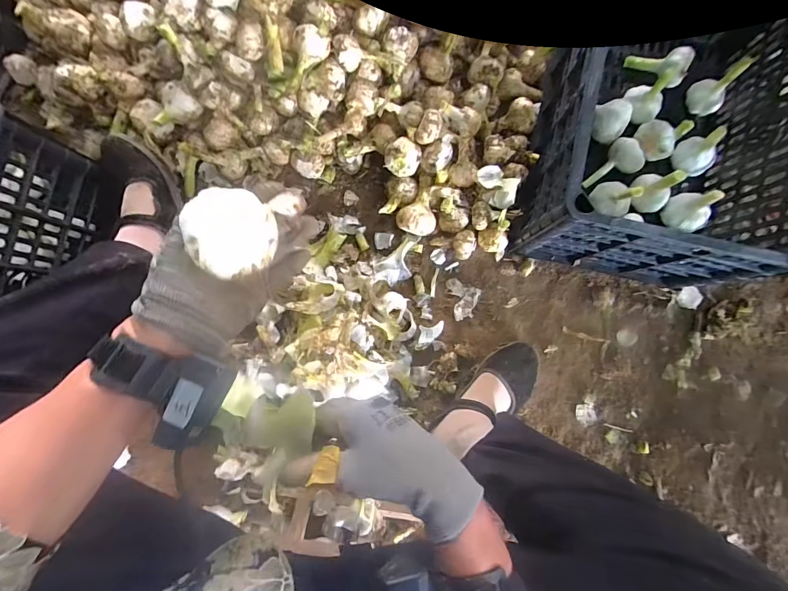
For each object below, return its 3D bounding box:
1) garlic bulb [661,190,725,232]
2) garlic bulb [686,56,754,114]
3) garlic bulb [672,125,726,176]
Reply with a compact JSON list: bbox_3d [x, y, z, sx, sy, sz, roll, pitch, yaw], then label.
[{"bbox_3d":[0.442,-0.126,0.549,0.053,0.061,0.058,0,85,0],"label":"garlic bulb"},{"bbox_3d":[0.491,-0.314,0.564,0.045,0.083,0.052,-37,86,-2],"label":"garlic bulb"},{"bbox_3d":[0.463,-0.216,0.565,0.047,0.076,0.056,-28,86,-2],"label":"garlic bulb"}]

